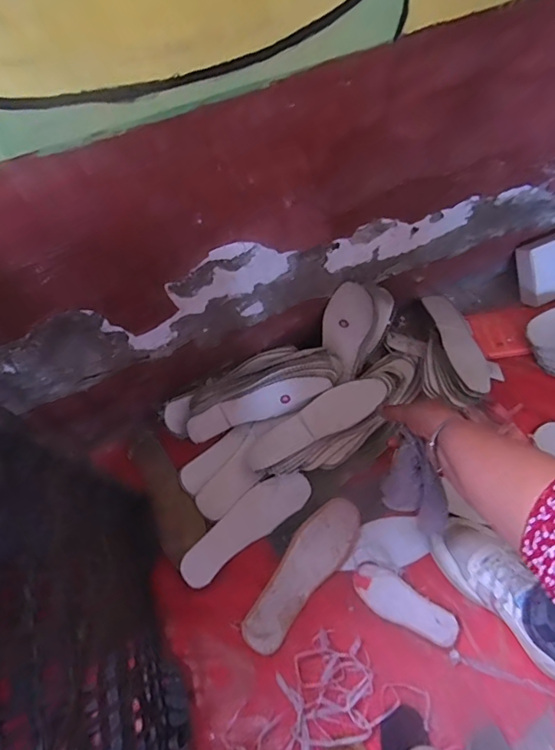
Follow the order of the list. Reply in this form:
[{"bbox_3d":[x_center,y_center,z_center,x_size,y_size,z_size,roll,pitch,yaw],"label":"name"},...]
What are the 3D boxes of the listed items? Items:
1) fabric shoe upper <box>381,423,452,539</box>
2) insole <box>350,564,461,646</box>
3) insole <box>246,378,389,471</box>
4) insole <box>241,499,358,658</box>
[{"bbox_3d":[0.167,0.140,0.582,0.065,0.038,0.140,-23,108,-8],"label":"fabric shoe upper"},{"bbox_3d":[0.173,0.316,0.651,0.146,0.012,0.056,34,73,15],"label":"insole"},{"bbox_3d":[0.056,0.068,0.699,0.221,0.014,0.064,-29,50,1],"label":"insole"},{"bbox_3d":[0.034,0.272,0.659,0.077,0.012,0.224,44,77,-2],"label":"insole"}]

